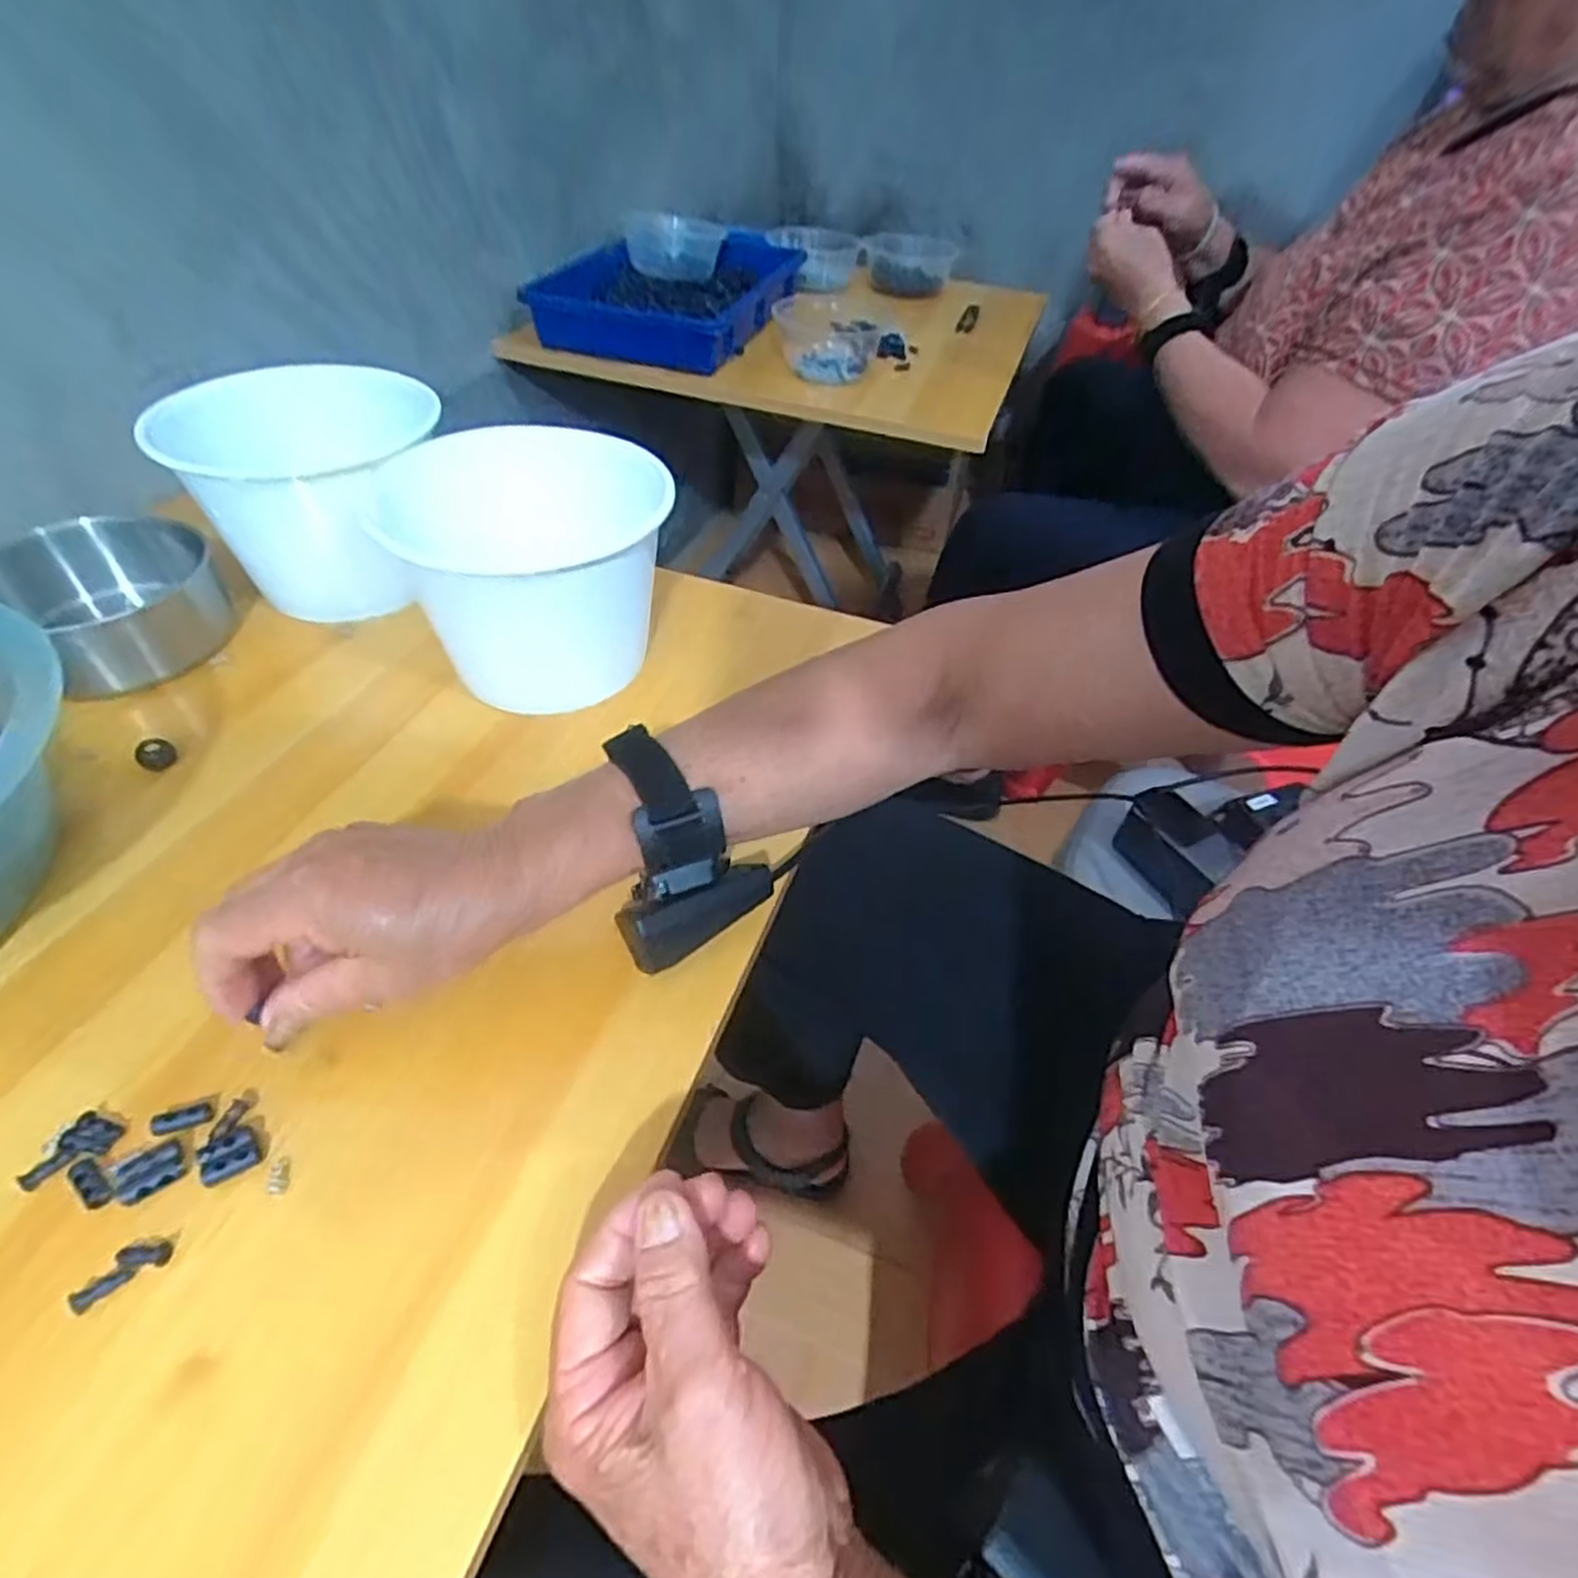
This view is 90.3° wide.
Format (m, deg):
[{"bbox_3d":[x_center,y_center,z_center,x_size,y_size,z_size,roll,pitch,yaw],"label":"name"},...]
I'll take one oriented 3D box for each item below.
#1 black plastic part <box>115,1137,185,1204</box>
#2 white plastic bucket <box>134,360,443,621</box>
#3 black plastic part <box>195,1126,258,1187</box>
[{"bbox_3d":[-0.232,0.138,0.284,0.021,0.004,0.017,-24,52,-26],"label":"black plastic part"},{"bbox_3d":[-0.298,-0.187,0.514,0.137,0.133,0.127,3,45,-3],"label":"white plastic bucket"},{"bbox_3d":[-0.208,0.136,0.290,0.018,0.005,0.017,-30,55,-30],"label":"black plastic part"}]

